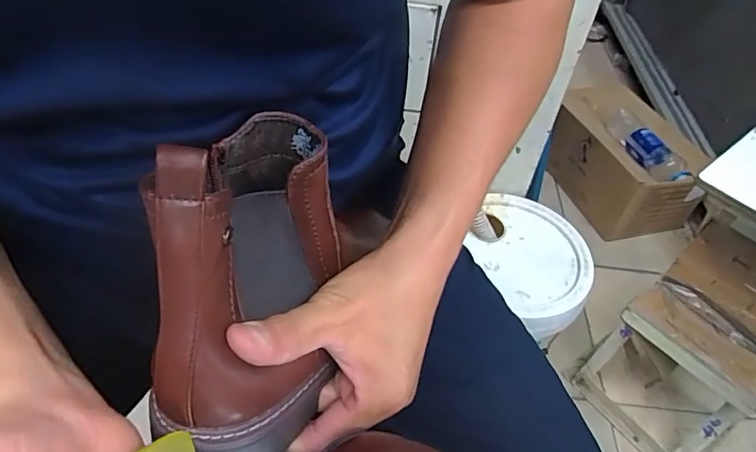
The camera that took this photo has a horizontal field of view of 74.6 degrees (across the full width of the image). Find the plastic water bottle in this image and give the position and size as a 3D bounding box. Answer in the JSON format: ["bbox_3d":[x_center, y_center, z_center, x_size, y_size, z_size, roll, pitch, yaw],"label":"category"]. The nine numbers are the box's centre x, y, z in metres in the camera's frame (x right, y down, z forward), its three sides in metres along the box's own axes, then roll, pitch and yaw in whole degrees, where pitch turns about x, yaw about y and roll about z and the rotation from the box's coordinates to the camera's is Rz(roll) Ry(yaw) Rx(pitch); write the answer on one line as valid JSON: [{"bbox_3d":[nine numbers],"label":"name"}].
[{"bbox_3d":[0.796,-0.234,1.485,0.071,0.086,0.335,-8,47,-13],"label":"plastic water bottle"}]

